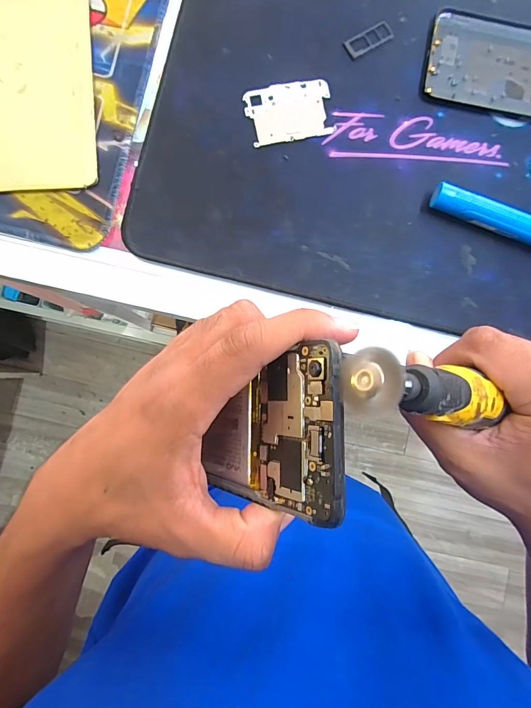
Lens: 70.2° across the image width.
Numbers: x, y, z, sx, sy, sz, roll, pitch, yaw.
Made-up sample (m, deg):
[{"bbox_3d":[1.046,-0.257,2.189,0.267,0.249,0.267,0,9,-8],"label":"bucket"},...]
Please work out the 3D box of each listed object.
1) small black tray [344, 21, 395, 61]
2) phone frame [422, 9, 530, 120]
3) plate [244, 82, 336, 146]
[{"bbox_3d":[0.082,-0.247,0.296,0.042,0.004,0.016,-32,89,-3],"label":"small black tray"},{"bbox_3d":[0.206,-0.226,0.300,0.155,0.005,0.078,11,87,-2],"label":"phone frame"},{"bbox_3d":[0.019,-0.186,0.290,0.064,0.004,0.043,-12,88,-3],"label":"plate"}]

